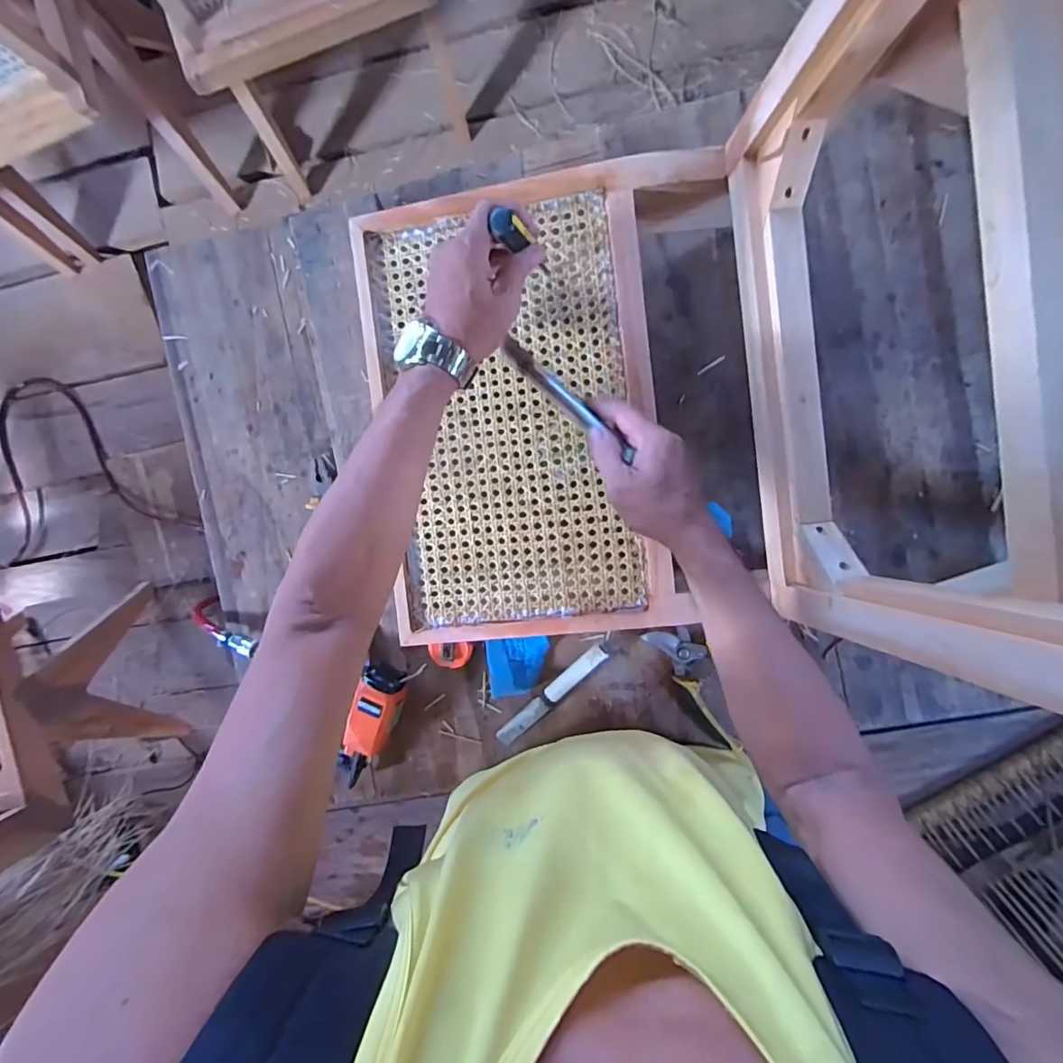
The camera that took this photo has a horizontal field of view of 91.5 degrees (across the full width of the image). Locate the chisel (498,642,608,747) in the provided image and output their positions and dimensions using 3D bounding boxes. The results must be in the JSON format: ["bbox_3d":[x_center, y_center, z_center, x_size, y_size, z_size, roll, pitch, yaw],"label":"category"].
[{"bbox_3d":[0.026,0.215,0.676,0.024,0.026,0.184,45,96,2],"label":"chisel"}]

